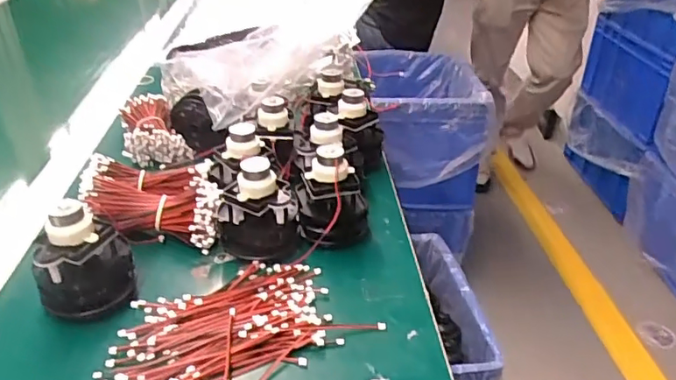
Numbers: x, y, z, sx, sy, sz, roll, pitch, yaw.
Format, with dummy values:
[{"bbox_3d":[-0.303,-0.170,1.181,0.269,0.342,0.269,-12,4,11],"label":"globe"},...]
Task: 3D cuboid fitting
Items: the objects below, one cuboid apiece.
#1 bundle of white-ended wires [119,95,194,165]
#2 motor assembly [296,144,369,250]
[{"bbox_3d":[-0.217,-0.074,0.665,0.073,0.043,0.117,-9,31,-17],"label":"bundle of white-ended wires"},{"bbox_3d":[-0.005,0.007,0.501,0.063,0.088,0.052,2,30,1],"label":"motor assembly"}]

